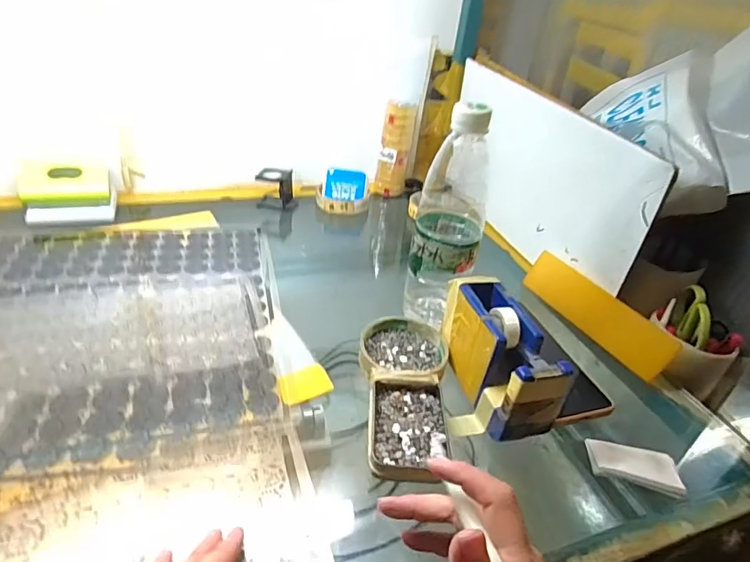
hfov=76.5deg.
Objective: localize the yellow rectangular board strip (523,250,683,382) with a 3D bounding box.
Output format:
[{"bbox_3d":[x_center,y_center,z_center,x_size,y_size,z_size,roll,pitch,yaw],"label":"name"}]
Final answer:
[{"bbox_3d":[0.239,0.030,0.524,0.009,0.049,0.180,22,20,-43],"label":"yellow rectangular board strip"}]

